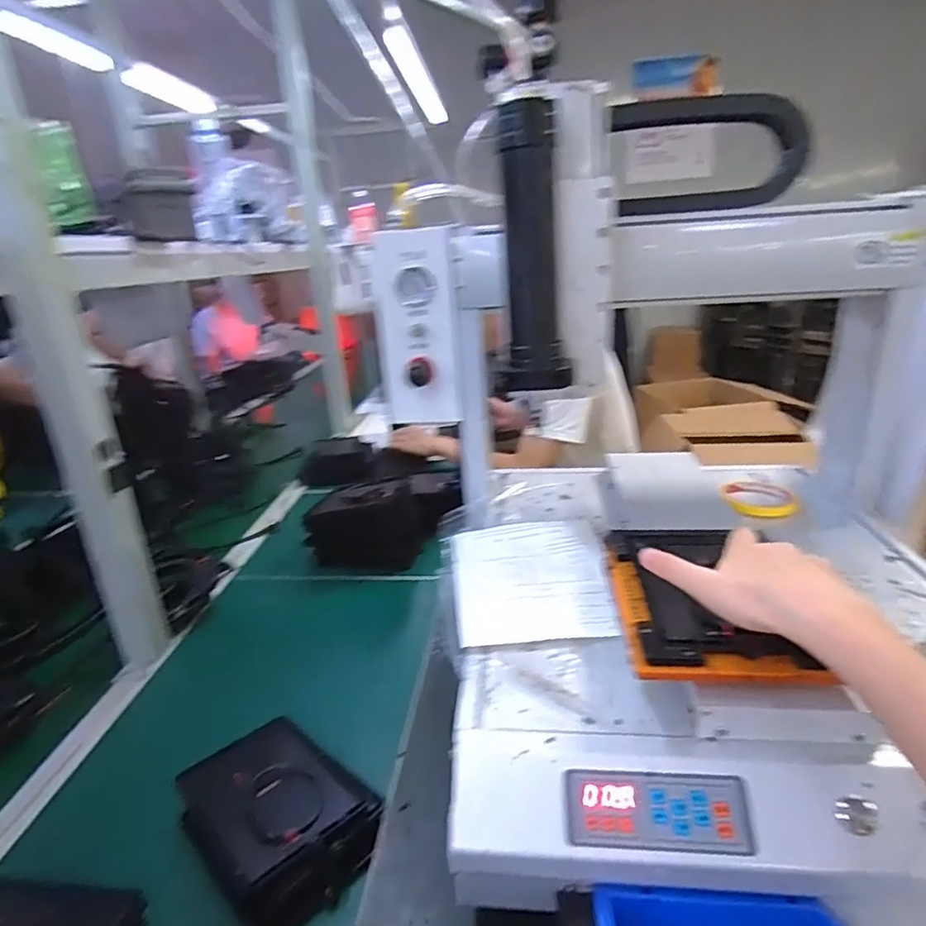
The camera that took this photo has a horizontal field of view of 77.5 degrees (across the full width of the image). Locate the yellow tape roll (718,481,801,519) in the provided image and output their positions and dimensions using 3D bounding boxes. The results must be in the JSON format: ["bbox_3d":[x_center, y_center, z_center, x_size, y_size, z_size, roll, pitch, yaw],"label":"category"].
[{"bbox_3d":[0.375,0.047,0.730,0.088,0.016,0.105,4,21,18],"label":"yellow tape roll"}]

